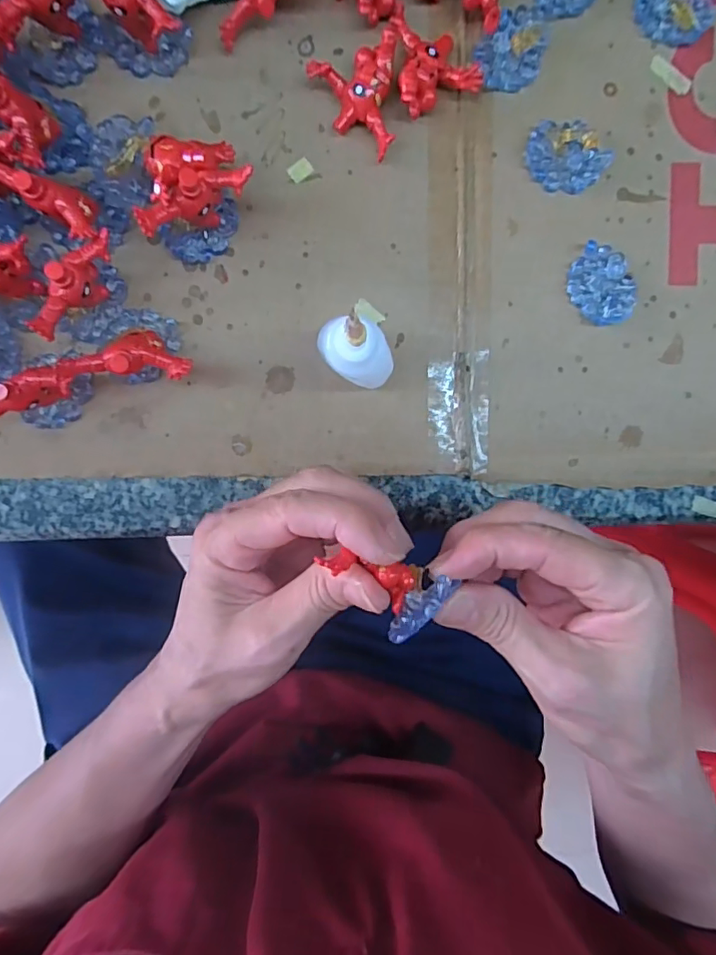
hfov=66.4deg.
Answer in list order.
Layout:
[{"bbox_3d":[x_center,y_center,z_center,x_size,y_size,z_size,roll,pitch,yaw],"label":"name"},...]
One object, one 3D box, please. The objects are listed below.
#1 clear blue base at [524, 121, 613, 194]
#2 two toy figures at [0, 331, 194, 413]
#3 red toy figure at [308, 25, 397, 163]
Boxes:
[{"bbox_3d":[0.098,-0.150,0.256,0.039,0.008,0.030,-4,95,-1],"label":"clear blue base"},{"bbox_3d":[-0.118,-0.043,0.237,0.090,0.051,0.023,-16,95,0],"label":"two toy figures"},{"bbox_3d":[0.005,-0.169,0.247,0.038,0.017,0.044,-23,95,0],"label":"red toy figure"}]

